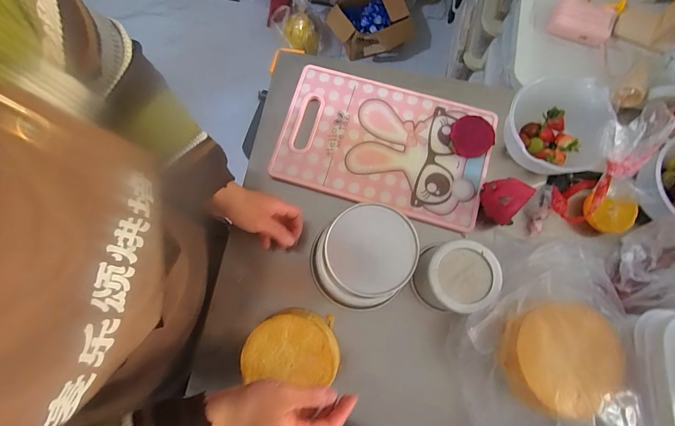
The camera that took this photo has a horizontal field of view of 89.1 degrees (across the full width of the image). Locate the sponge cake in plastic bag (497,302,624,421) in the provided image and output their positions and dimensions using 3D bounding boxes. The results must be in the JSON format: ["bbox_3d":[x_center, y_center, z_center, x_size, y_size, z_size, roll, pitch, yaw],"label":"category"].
[{"bbox_3d":[0.276,0.181,0.424,0.148,0.042,0.131,-29,79,-5],"label":"sponge cake in plastic bag"}]

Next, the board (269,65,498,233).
[{"bbox_3d":[0.082,-0.120,0.602,0.356,0.011,0.223,16,79,4],"label":"board"}]

